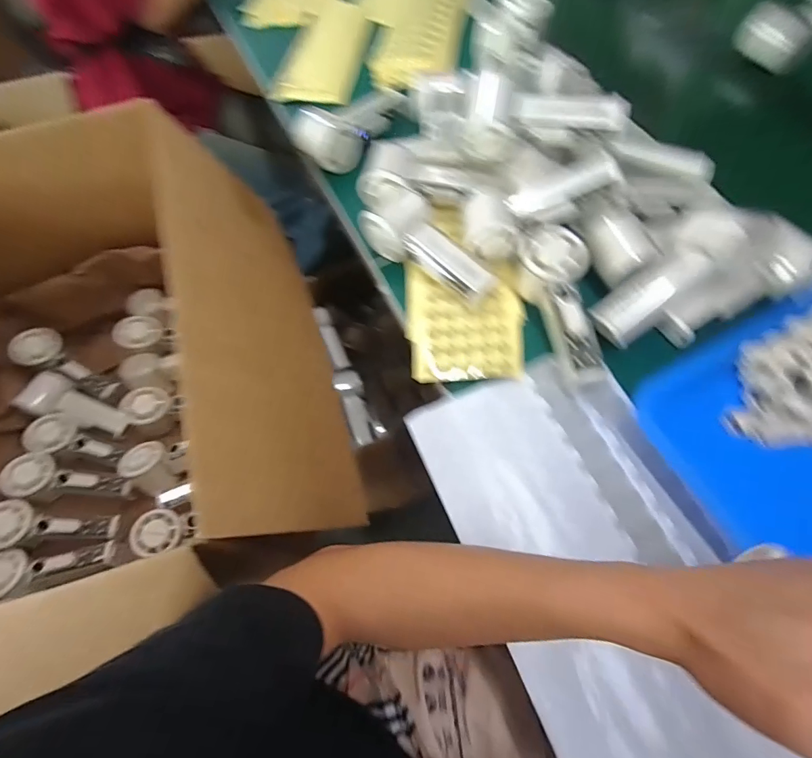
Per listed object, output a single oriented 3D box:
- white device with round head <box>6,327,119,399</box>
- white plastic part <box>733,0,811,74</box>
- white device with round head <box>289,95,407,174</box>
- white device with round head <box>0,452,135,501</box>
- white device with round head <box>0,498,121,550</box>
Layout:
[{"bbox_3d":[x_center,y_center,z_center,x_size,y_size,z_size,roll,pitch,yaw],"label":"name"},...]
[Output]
[{"bbox_3d":[-0.521,-0.025,0.646,0.154,0.035,0.060,33,70,-13],"label":"white device with round head"},{"bbox_3d":[0.469,-0.437,0.537,0.082,0.042,0.048,41,74,18],"label":"white plastic part"},{"bbox_3d":[-0.066,-0.325,0.544,0.075,0.062,0.147,38,73,17],"label":"white device with round head"},{"bbox_3d":[-0.467,0.144,0.586,0.150,0.047,0.061,13,66,-14],"label":"white device with round head"},{"bbox_3d":[-0.461,0.192,0.547,0.150,0.031,0.057,10,65,-20],"label":"white device with round head"}]

